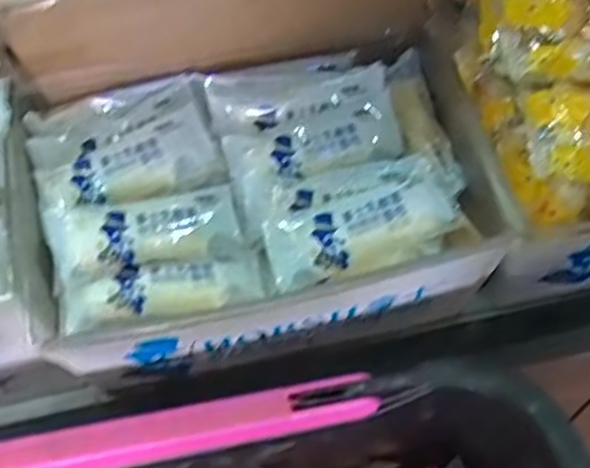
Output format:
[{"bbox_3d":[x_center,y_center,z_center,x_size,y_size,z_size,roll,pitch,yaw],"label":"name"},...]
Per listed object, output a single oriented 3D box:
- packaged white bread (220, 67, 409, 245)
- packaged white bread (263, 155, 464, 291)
[{"bbox_3d":[0.014,-0.059,0.533,0.131,0.032,0.066,-26,83,-11],"label":"packaged white bread"},{"bbox_3d":[0.039,-0.014,0.501,0.119,0.026,0.071,-14,61,-6],"label":"packaged white bread"}]

